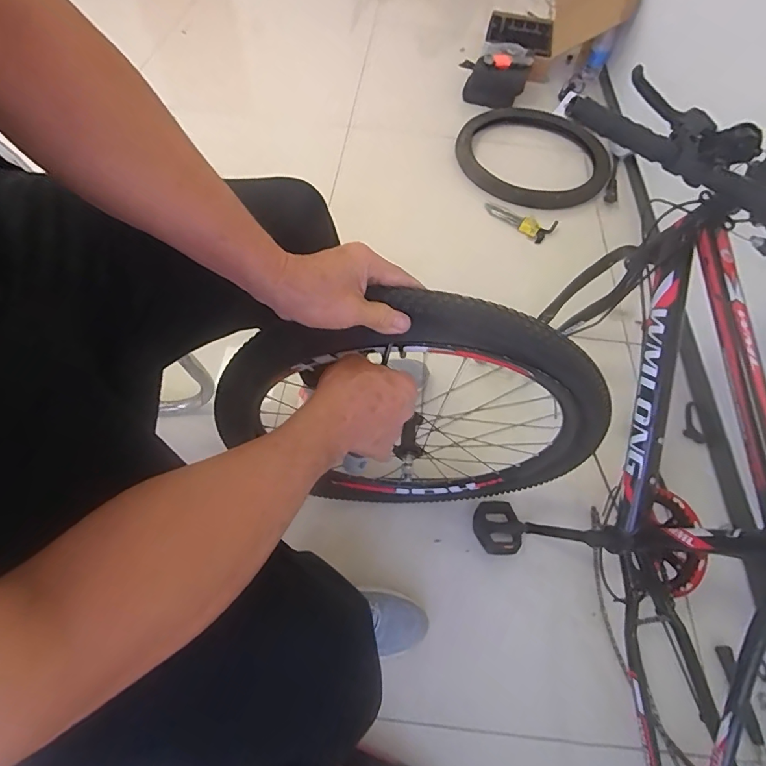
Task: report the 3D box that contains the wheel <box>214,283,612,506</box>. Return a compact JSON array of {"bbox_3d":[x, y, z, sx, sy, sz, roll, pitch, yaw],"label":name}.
[{"bbox_3d":[0.030,0.061,0.624,0.479,0.497,0.059,3,58,-2],"label":"wheel"}]

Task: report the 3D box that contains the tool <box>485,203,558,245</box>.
[{"bbox_3d":[0.383,-0.473,1.300,0.211,0.051,0.064,35,62,17],"label":"tool"}]

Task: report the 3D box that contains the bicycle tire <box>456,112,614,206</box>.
[{"bbox_3d":[0.482,-0.728,1.439,0.470,0.066,0.463,2,58,-3],"label":"bicycle tire"}]

